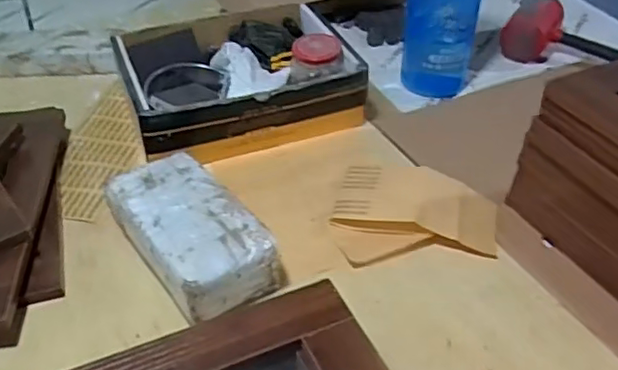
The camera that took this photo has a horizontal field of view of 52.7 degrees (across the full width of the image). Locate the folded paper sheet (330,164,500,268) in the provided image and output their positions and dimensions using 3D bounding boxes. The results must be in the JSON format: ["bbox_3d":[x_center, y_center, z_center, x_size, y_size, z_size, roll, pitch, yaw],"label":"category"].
[{"bbox_3d":[0.122,0.025,0.709,0.178,0.028,0.149,4,41,6],"label":"folded paper sheet"}]

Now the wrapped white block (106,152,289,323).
[{"bbox_3d":[-0.126,0.047,0.664,0.112,0.053,0.212,-27,47,-27],"label":"wrapped white block"}]

